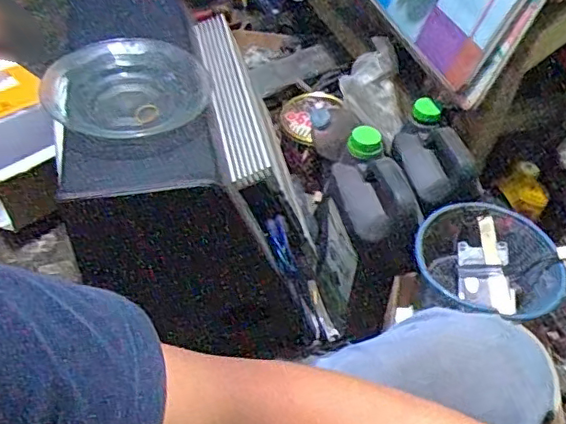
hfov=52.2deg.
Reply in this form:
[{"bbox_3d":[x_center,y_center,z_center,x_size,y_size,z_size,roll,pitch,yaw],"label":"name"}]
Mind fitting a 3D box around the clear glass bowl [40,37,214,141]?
[{"bbox_3d":[-0.222,-0.177,0.825,0.226,0.048,0.213,2,46,-2],"label":"clear glass bowl"}]

